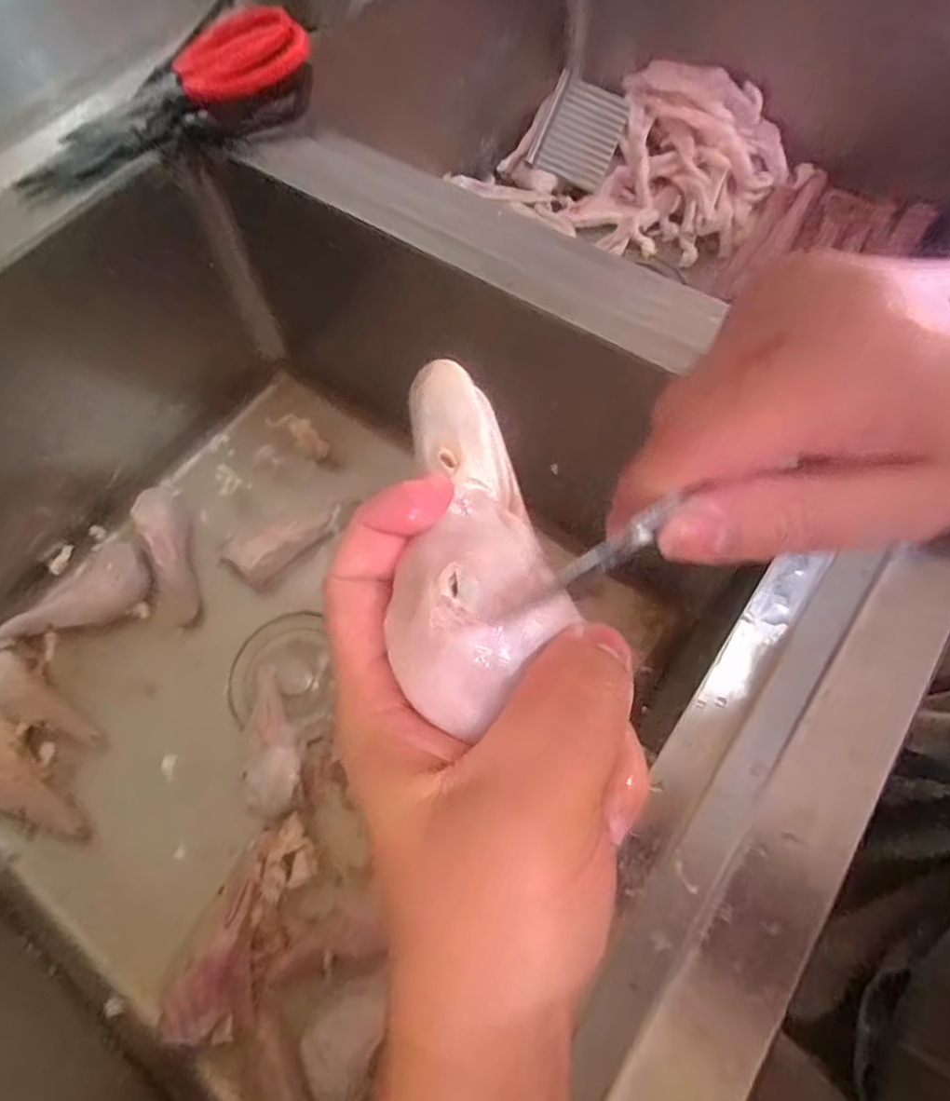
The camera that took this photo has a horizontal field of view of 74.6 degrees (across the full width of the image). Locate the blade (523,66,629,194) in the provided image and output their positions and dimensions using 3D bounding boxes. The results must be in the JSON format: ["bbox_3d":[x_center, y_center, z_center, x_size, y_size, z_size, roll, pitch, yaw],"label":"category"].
[{"bbox_3d":[0.129,-0.510,0.757,0.096,0.009,0.113,21,96,-18],"label":"blade"}]

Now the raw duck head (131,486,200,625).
[{"bbox_3d":[-0.274,-0.001,0.559,0.039,0.030,0.130,-23,66,-7],"label":"raw duck head"}]

